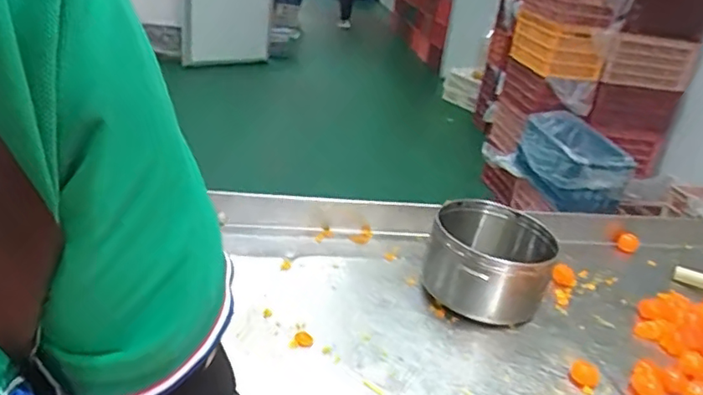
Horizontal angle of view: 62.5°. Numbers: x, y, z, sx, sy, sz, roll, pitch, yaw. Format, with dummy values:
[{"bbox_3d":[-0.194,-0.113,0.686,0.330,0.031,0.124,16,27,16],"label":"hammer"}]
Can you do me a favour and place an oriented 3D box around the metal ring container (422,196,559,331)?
[{"bbox_3d":[0.172,0.083,0.736,0.148,0.104,0.167,12,24,7],"label":"metal ring container"}]

